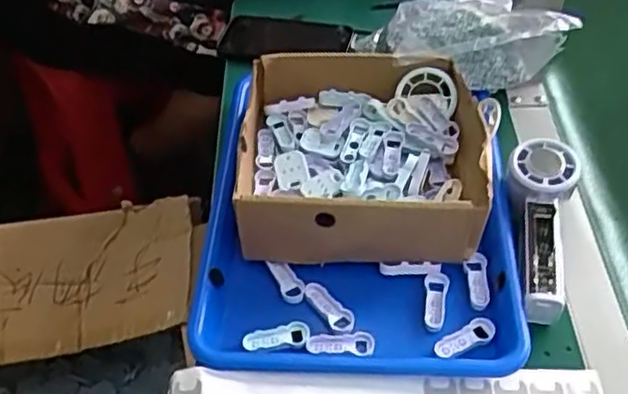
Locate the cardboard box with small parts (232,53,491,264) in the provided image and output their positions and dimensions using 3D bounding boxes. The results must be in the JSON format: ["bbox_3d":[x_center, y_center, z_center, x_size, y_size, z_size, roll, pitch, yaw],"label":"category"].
[{"bbox_3d":[0.042,-0.048,0.636,0.205,0.069,0.222,2,47,4],"label":"cardboard box with small parts"}]

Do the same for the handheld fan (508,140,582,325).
[{"bbox_3d":[0.186,0.026,0.587,0.054,0.037,0.150,5,62,9],"label":"handheld fan"}]

